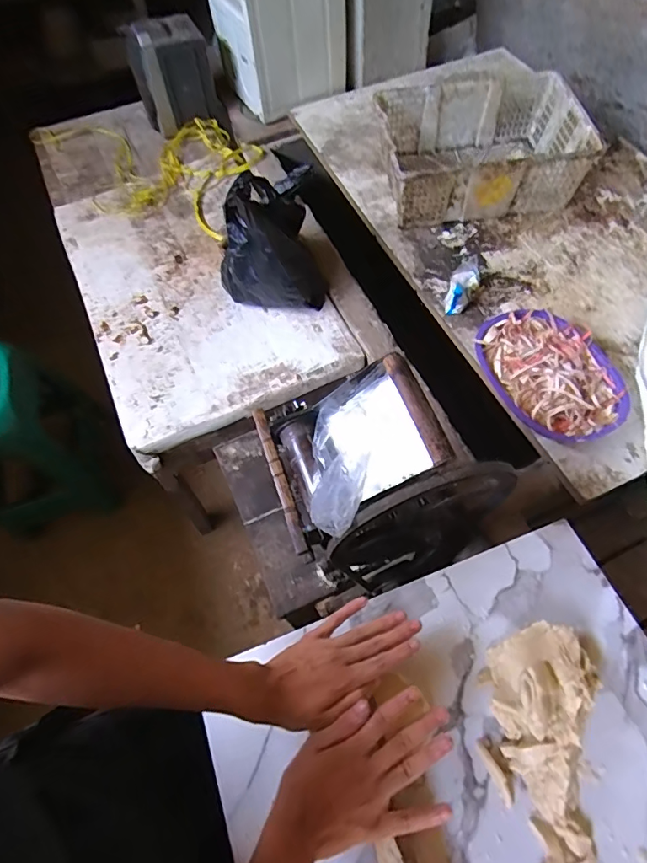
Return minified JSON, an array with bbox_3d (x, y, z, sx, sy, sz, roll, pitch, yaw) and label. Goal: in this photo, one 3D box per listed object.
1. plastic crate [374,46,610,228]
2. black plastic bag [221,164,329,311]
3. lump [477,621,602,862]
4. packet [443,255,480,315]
[{"bbox_3d":[0.382,-0.732,1.224,0.455,0.173,0.378,-6,60,-2],"label":"plastic crate"},{"bbox_3d":[-0.114,-0.401,1.059,0.230,0.291,0.188,-15,61,-7],"label":"black plastic bag"},{"bbox_3d":[0.219,0.314,0.478,0.111,0.047,0.235,12,61,8],"label":"lump"},{"bbox_3d":[0.312,-0.329,1.066,0.062,0.067,0.141,22,78,13],"label":"packet"}]

